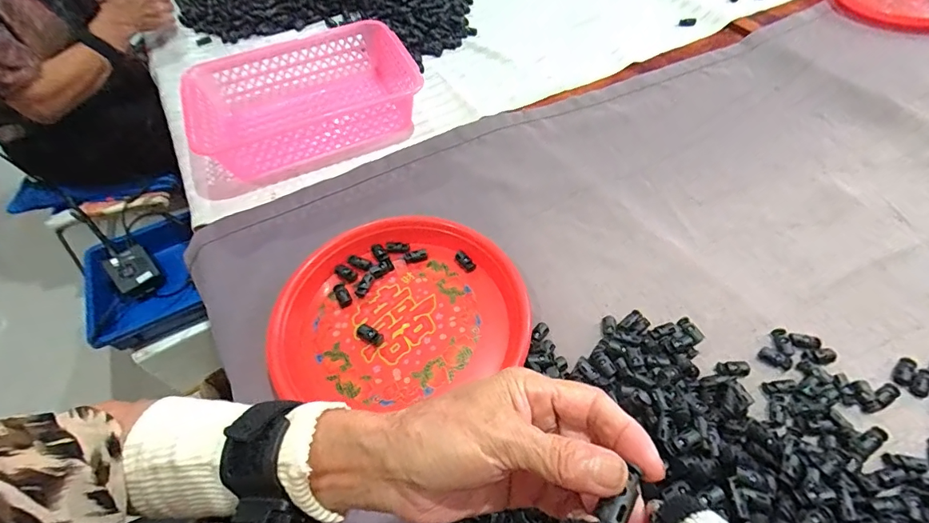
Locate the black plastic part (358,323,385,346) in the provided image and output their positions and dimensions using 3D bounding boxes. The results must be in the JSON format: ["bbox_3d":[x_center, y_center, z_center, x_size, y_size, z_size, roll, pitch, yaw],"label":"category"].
[{"bbox_3d":[-0.096,0.075,0.458,0.032,0.007,0.014,28,60,21],"label":"black plastic part"}]

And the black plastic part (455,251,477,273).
[{"bbox_3d":[0.001,-0.001,0.507,0.025,0.013,0.013,36,64,25],"label":"black plastic part"}]

